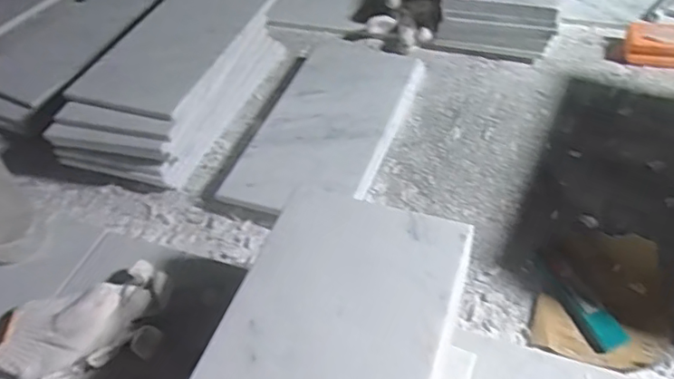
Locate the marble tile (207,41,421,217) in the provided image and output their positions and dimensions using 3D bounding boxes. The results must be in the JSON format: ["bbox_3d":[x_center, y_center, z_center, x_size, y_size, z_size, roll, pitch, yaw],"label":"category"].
[{"bbox_3d":[-0.002,-0.093,0.705,0.161,0.030,0.335,10,48,16],"label":"marble tile"}]

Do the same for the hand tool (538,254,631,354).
[{"bbox_3d":[0.220,0.101,0.514,0.034,0.010,0.101,-20,47,-13],"label":"hand tool"}]

